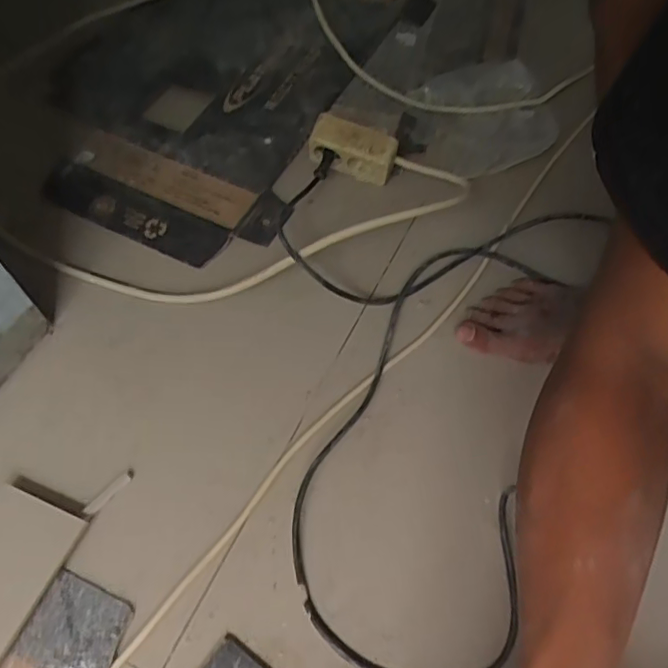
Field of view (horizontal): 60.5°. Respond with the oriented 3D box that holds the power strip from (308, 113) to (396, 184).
[{"bbox_3d":[0.024,-0.230,0.706,0.104,0.054,0.036,17,61,6],"label":"power strip"}]

